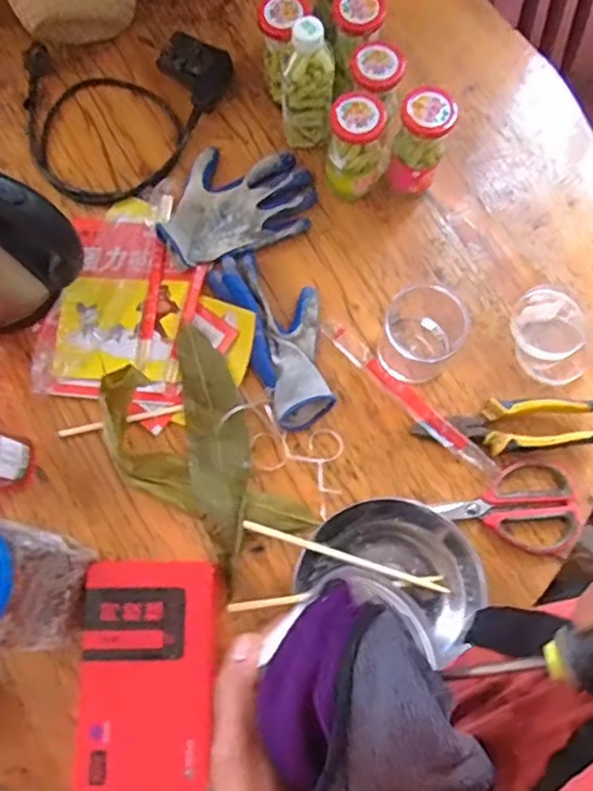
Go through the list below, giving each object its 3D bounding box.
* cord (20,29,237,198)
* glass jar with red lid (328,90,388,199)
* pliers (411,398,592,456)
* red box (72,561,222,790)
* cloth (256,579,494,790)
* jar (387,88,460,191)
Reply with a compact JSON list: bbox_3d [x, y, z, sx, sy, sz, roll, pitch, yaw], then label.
[{"bbox_3d":[-0.211,-0.351,0.779,0.262,0.040,0.212,-5,76,-1],"label":"cord"},{"bbox_3d":[0.070,-0.282,0.716,0.068,0.127,0.075,15,76,5],"label":"glass jar with red lid"},{"bbox_3d":[0.230,0.034,0.687,0.199,0.033,0.060,-7,76,-1],"label":"pliers"},{"bbox_3d":[-0.138,0.268,0.605,0.123,0.078,0.205,-1,76,1],"label":"red box"},{"bbox_3d":[0.029,0.160,0.297,0.089,0.065,0.116,-32,78,-9],"label":"cloth"},{"bbox_3d":[0.140,-0.288,0.714,0.056,0.132,0.059,0,76,1],"label":"jar"}]

